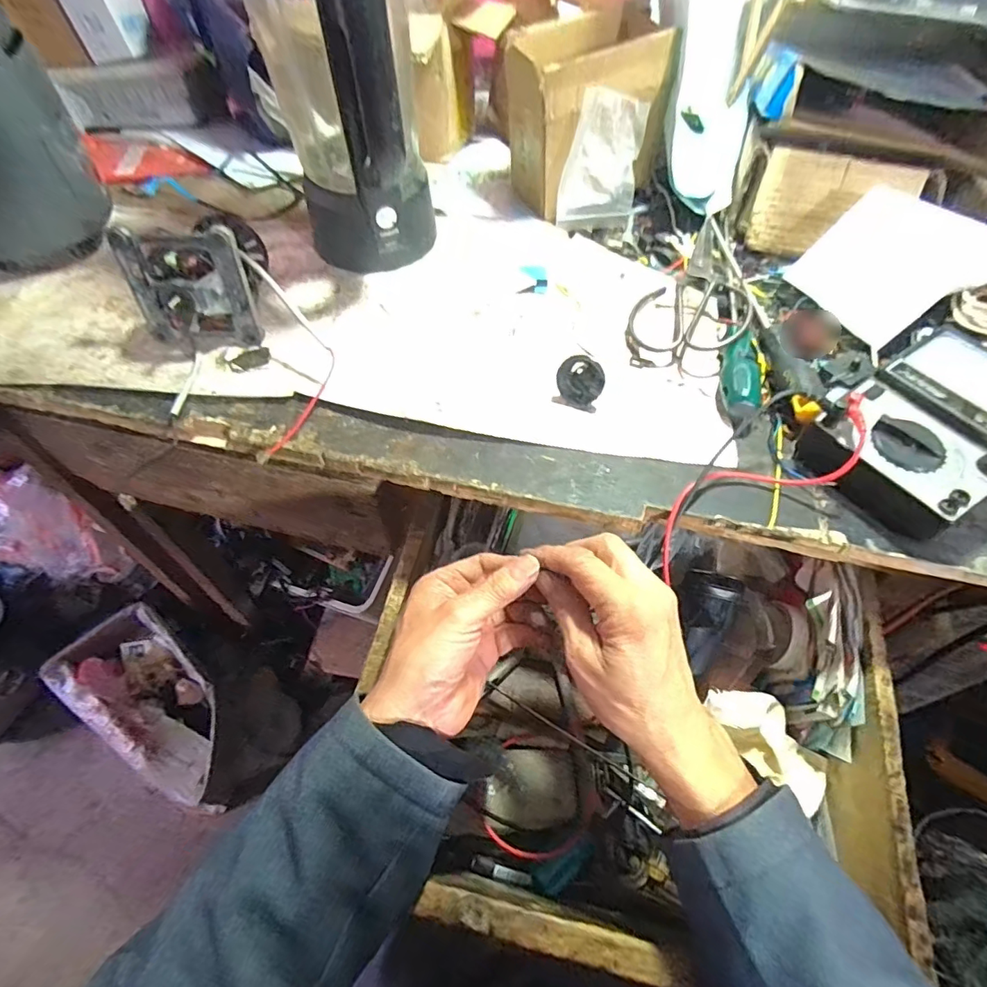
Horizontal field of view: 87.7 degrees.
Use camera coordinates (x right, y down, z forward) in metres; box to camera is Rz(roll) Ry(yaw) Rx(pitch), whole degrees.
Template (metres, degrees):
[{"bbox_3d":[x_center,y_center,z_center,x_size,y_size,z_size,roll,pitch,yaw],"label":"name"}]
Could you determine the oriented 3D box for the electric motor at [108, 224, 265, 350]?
[{"bbox_3d":[-0.262,-0.175,0.444,0.101,0.093,0.057,13,56,8],"label":"electric motor"}]

